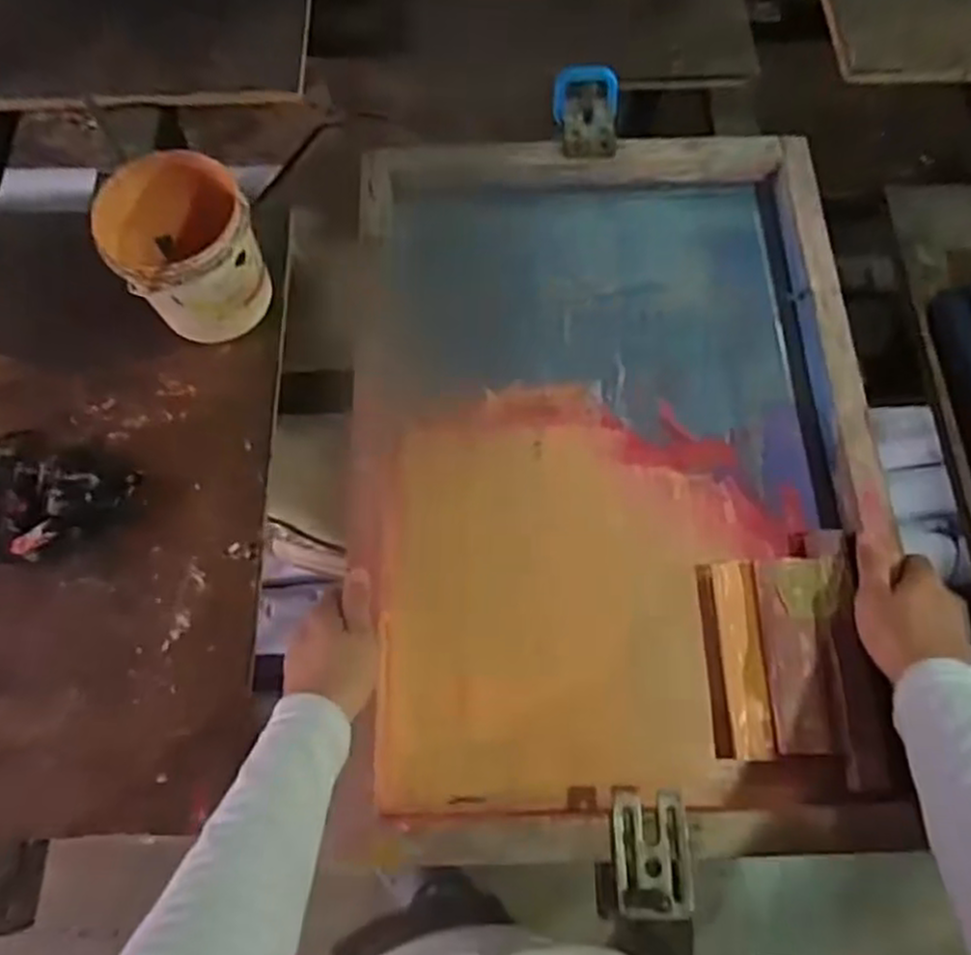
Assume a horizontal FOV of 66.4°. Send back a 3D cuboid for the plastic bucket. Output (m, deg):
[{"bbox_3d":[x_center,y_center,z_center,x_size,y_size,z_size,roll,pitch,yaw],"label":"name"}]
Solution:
[{"bbox_3d":[-0.269,-0.195,0.684,0.115,0.132,0.122,-1,65,2],"label":"plastic bucket"}]

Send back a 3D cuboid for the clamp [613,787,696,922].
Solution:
[{"bbox_3d":[0.118,0.264,0.520,0.052,0.017,0.080,-1,71,3],"label":"clamp"}]

